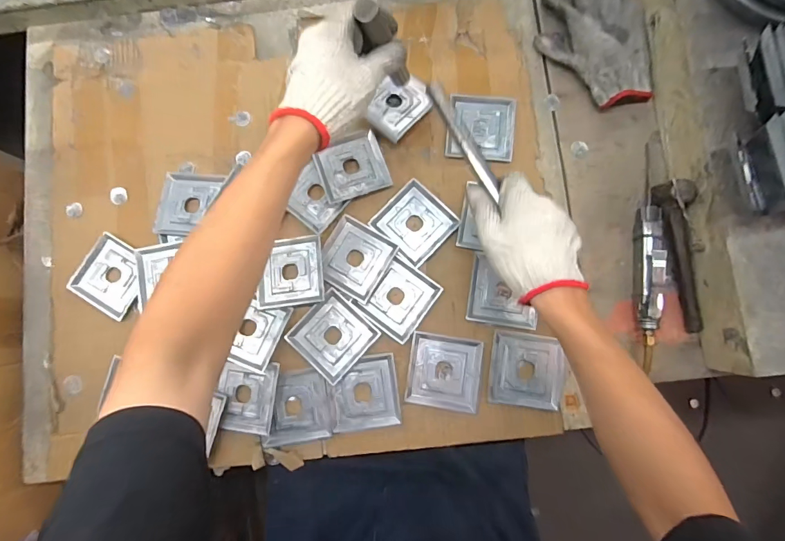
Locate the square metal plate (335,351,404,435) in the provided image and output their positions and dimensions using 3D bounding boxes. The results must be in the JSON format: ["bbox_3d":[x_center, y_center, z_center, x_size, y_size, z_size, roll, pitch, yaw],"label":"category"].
[{"bbox_3d":[-0.035,0.158,0.509,0.083,0.008,0.089,-7,83,1],"label":"square metal plate"}]

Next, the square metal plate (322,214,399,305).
[{"bbox_3d":[-0.050,-0.015,0.523,0.088,0.010,0.090,30,85,6],"label":"square metal plate"}]

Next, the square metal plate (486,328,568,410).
[{"bbox_3d":[0.169,0.126,0.499,0.090,0.013,0.090,7,83,3],"label":"square metal plate"}]

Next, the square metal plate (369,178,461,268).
[{"bbox_3d":[0.030,-0.065,0.532,0.089,0.010,0.088,44,87,7],"label":"square metal plate"}]

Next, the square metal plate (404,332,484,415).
[{"bbox_3d":[0.067,0.130,0.507,0.090,0.014,0.090,8,83,3],"label":"square metal plate"}]

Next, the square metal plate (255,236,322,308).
[{"bbox_3d":[-0.135,0.001,0.520,0.086,0.009,0.091,-4,83,2],"label":"square metal plate"}]

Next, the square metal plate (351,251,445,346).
[{"bbox_3d":[0.009,0.037,0.520,0.079,0.006,0.094,40,86,6],"label":"square metal plate"}]

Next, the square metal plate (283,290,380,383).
[{"bbox_3d":[-0.078,0.085,0.516,0.088,0.014,0.090,43,86,6],"label":"square metal plate"}]

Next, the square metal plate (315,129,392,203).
[{"bbox_3d":[-0.055,-0.143,0.543,0.090,0.015,0.086,-18,83,0],"label":"square metal plate"}]

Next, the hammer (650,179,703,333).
[{"bbox_3d":[0.366,-0.017,0.498,0.031,0.049,0.188,-7,83,2],"label":"hammer"}]

